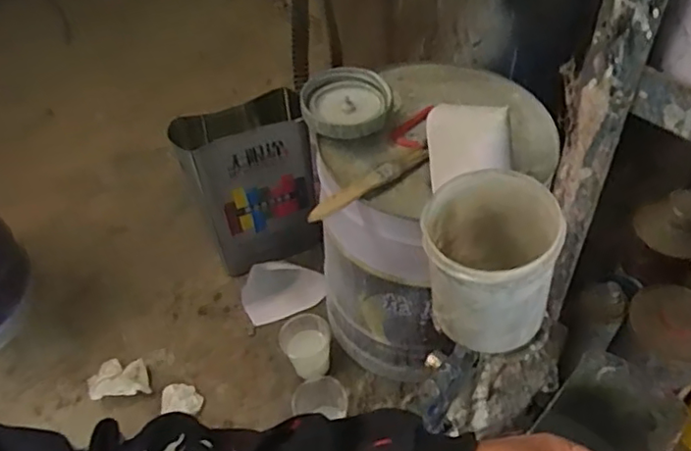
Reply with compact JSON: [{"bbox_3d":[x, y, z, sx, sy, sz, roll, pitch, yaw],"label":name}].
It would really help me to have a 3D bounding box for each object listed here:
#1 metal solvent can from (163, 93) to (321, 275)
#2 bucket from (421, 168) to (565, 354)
[{"bbox_3d":[-0.140,-0.063,0.941,0.181,0.244,0.119,-15,50,-8],"label":"metal solvent can"},{"bbox_3d":[0.105,0.029,0.457,0.092,0.111,0.094,2,50,7],"label":"bucket"}]

